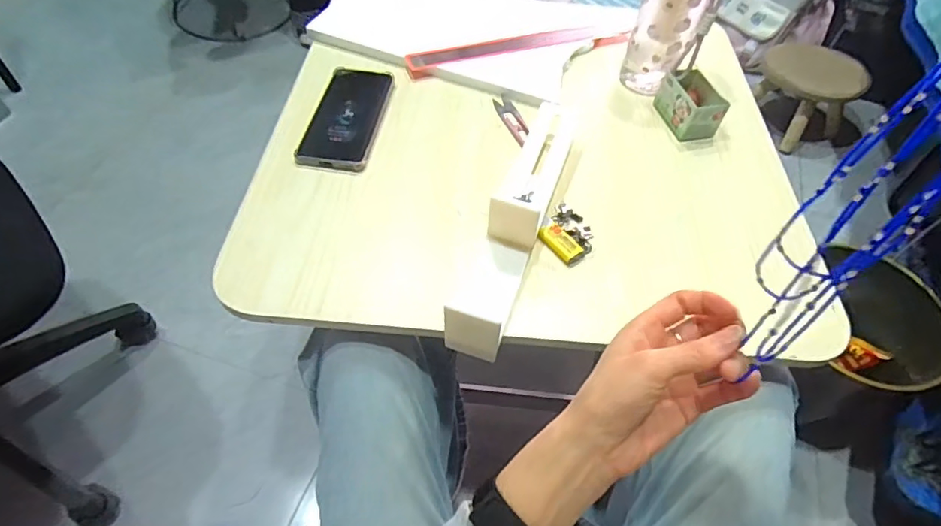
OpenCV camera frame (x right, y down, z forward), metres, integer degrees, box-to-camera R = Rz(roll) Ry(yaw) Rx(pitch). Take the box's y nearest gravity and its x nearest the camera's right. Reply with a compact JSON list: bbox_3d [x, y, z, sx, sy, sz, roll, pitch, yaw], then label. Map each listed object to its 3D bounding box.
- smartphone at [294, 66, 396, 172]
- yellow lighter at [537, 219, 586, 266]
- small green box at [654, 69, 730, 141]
[{"bbox_3d":[-0.142,-0.172,0.609,0.078,0.009,0.172,9,55,2],"label":"smartphone"},{"bbox_3d":[0.089,-0.019,0.516,0.024,0.011,0.048,-36,65,-26],"label":"yellow lighter"},{"bbox_3d":[0.264,-0.190,0.628,0.054,0.050,0.076,-7,56,-9],"label":"small green box"}]

